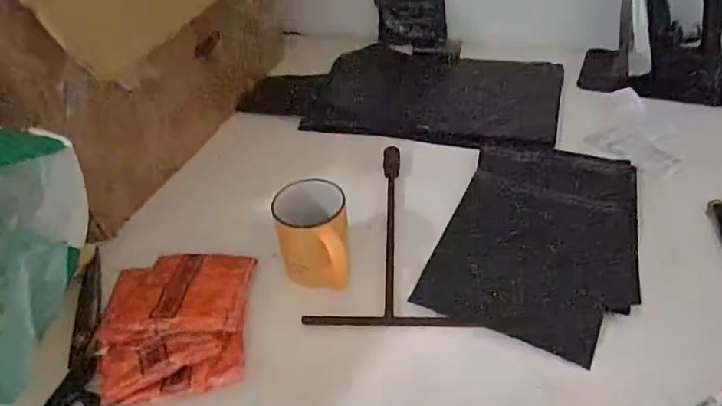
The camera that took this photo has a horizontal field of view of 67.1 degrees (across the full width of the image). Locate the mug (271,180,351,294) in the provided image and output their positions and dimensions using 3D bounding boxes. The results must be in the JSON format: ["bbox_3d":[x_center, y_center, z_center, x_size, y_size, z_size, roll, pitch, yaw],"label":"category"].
[{"bbox_3d":[-0.050,0.043,0.582,0.074,0.089,0.097,-5,40,0],"label":"mug"}]

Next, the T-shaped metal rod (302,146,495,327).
[{"bbox_3d":[0.043,0.027,0.668,0.187,0.016,0.297,-2,41,5],"label":"T-shaped metal rod"}]

